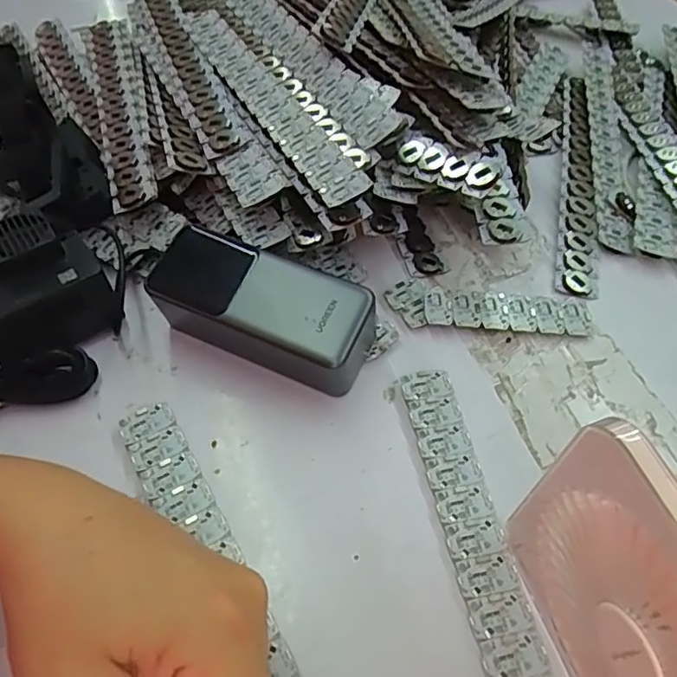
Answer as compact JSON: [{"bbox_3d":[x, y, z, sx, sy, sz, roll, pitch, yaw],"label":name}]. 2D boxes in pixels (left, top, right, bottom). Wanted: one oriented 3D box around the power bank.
[{"bbox_3d":[-0.046,-0.014,0.340,0.133,0.055,0.061,23,59,15],"label":"power bank"}]

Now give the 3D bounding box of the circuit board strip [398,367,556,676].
[{"bbox_3d":[0.076,0.124,0.274,0.029,0.004,0.249,-9,56,-7],"label":"circuit board strip"}]

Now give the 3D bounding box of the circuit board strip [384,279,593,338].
[{"bbox_3d":[0.099,-0.021,0.374,0.130,0.009,0.036,3,56,2],"label":"circuit board strip"}]

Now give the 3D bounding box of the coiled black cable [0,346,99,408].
[{"bbox_3d":[-0.202,0.028,0.330,0.114,0.026,0.029,-14,57,-10],"label":"coiled black cable"}]

